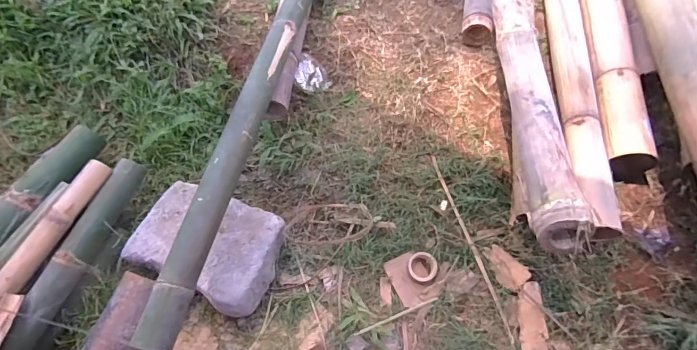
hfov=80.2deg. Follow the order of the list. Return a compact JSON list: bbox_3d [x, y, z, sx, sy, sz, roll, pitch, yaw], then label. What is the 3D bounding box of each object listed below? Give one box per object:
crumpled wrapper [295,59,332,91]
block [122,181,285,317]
[{"bbox_3d":[-0.088,-0.229,0.963,0.064,0.016,0.091,-28,61,-14],"label":"crumpled wrapper"},{"bbox_3d":[-0.265,0.133,0.788,0.258,0.080,0.185,19,61,13],"label":"block"}]

